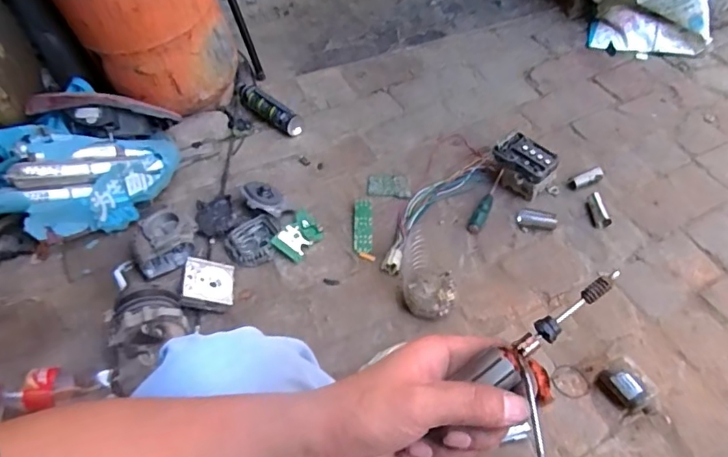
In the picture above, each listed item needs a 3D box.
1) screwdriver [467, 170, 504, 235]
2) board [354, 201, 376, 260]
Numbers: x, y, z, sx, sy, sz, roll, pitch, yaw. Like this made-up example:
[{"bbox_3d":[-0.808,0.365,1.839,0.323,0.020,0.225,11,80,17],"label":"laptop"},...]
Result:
[{"bbox_3d":[0.261,-0.058,1.102,0.029,0.030,0.181,20,56,17],"label":"screwdriver"},{"bbox_3d":[-0.002,0.003,1.072,0.039,0.016,0.157,-3,52,0],"label":"board"}]

